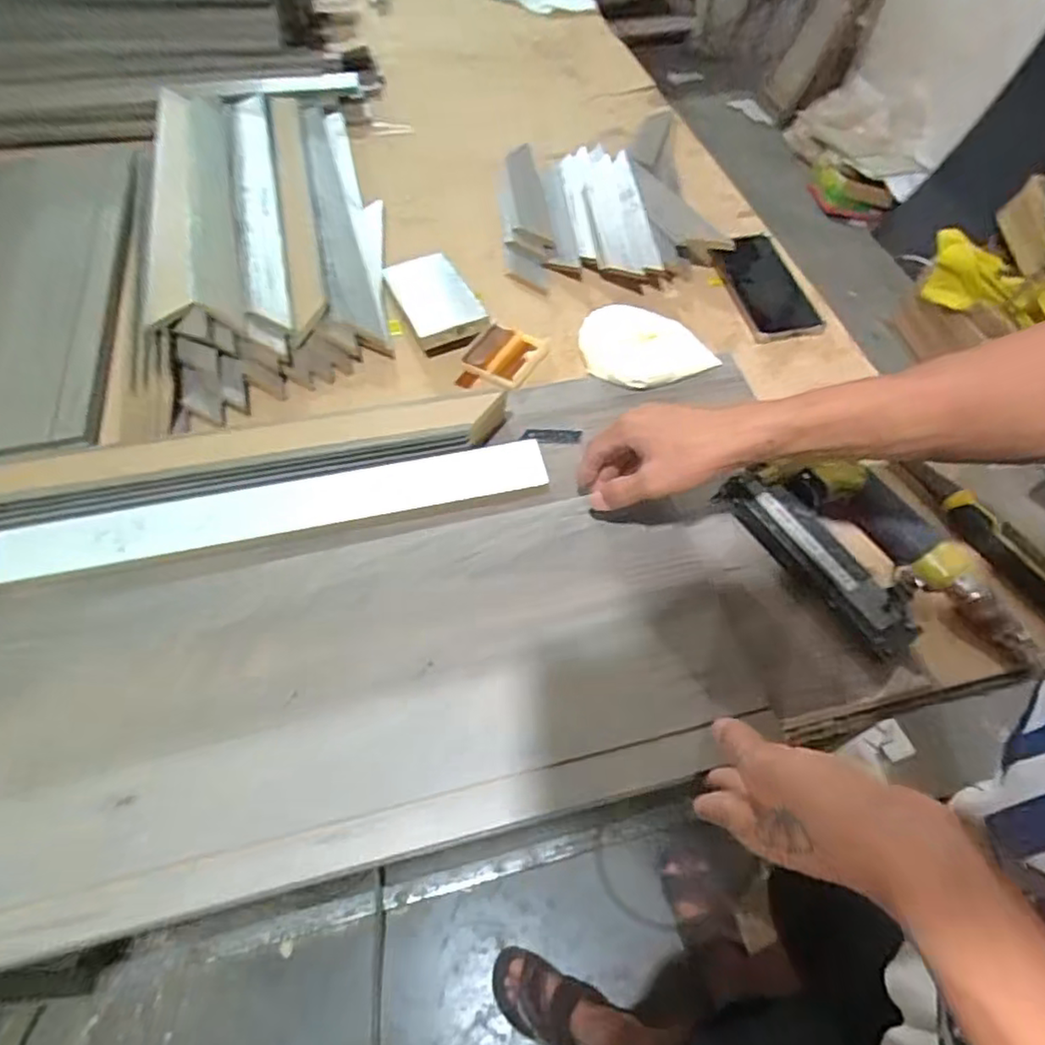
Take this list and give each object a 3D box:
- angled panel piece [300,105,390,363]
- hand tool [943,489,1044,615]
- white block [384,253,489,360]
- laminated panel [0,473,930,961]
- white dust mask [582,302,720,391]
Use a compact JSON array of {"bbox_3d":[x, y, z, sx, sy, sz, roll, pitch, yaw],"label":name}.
[{"bbox_3d":[-0.229,-0.389,0.805,0.063,0.048,0.510,-13,55,-8],"label":"angled panel piece"},{"bbox_3d":[0.391,0.026,0.505,0.033,0.016,0.130,-21,56,-14],"label":"hand tool"},{"bbox_3d":[-0.096,-0.251,0.713,0.079,0.025,0.157,-19,56,-13],"label":"white block"},{"bbox_3d":[-0.072,0.102,0.463,0.619,0.020,0.251,-9,54,-6],"label":"laminated panel"},{"bbox_3d":[0.127,-0.179,0.660,0.138,0.025,0.097,13,55,10],"label":"white dust mask"}]

